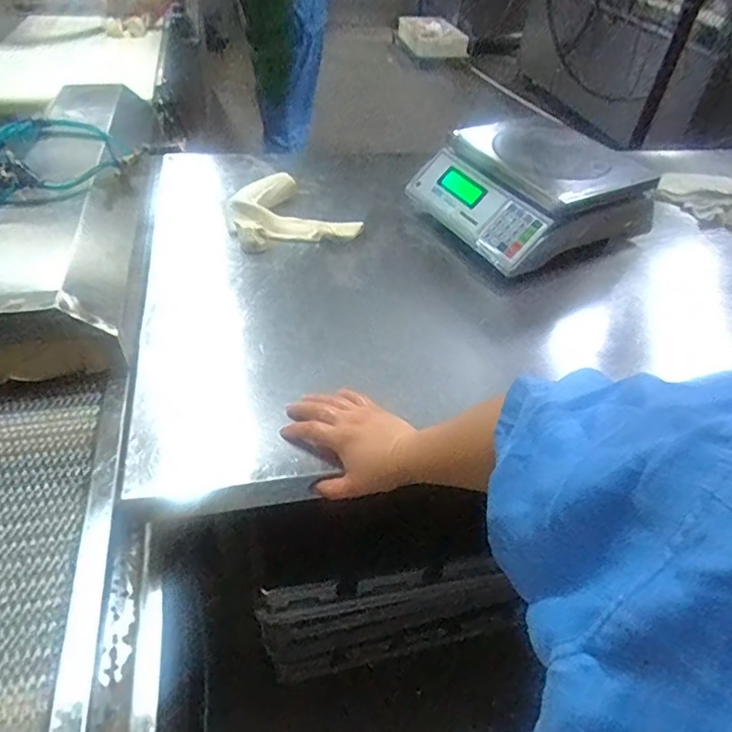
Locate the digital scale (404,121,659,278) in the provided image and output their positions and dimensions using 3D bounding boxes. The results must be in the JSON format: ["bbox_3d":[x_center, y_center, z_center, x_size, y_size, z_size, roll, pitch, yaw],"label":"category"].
[{"bbox_3d":[0.278,-0.313,0.939,0.312,0.116,0.310,-22,50,-28],"label":"digital scale"}]

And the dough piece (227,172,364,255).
[{"bbox_3d":[-0.130,-0.255,0.912,0.203,0.043,0.176,-15,47,-22],"label":"dough piece"}]

